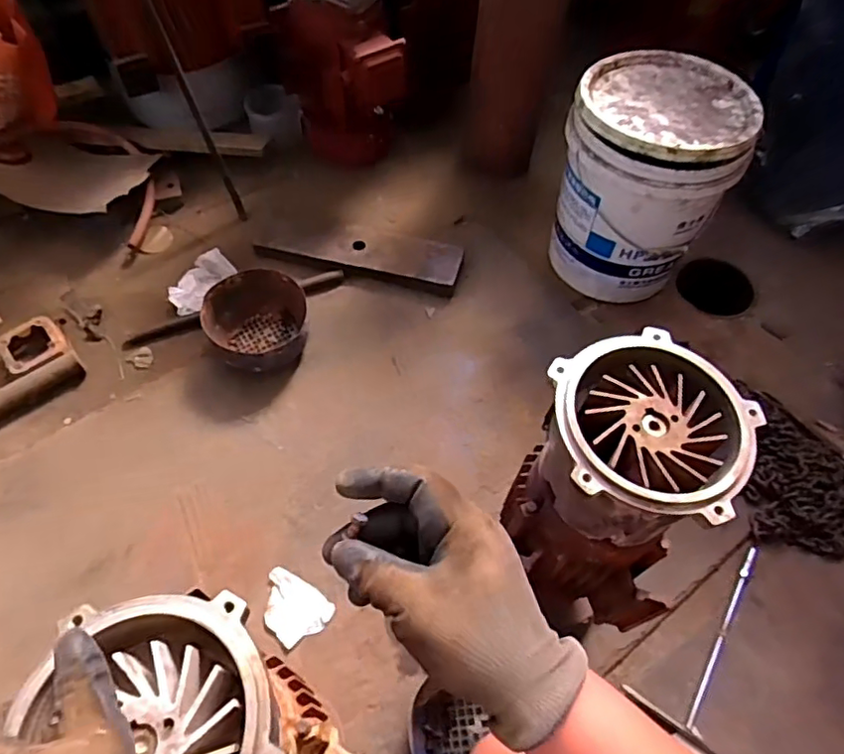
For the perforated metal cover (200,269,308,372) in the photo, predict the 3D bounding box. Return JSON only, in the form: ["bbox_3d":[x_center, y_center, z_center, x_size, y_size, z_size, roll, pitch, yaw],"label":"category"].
[{"bbox_3d":[-0.283,-0.094,1.014,0.174,0.096,0.178,0,58,-3],"label":"perforated metal cover"}]

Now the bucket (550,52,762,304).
[{"bbox_3d":[0.387,-0.358,1.074,0.272,0.314,0.322,15,58,6],"label":"bucket"}]

